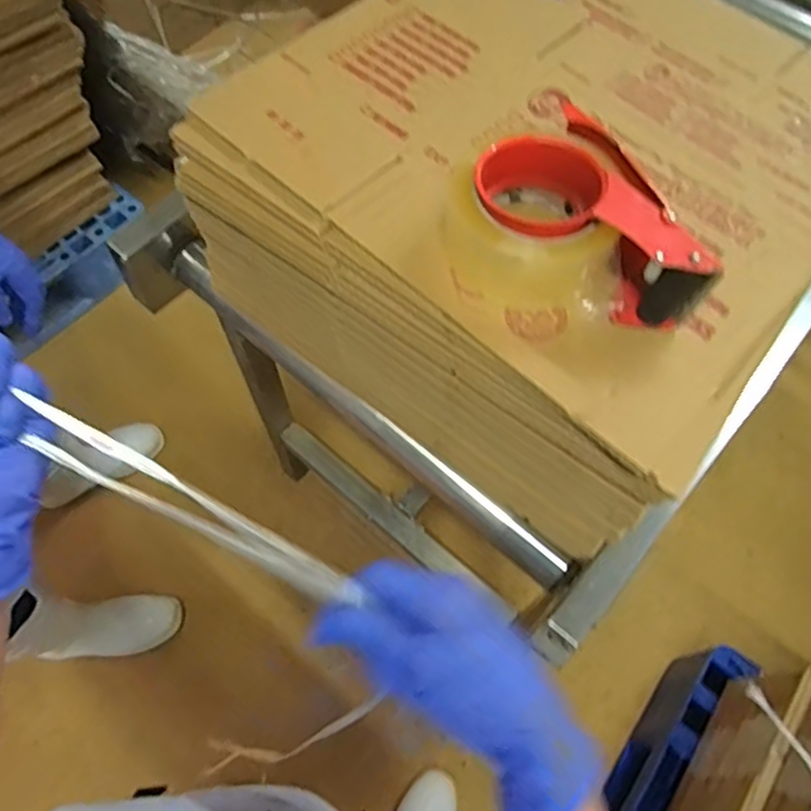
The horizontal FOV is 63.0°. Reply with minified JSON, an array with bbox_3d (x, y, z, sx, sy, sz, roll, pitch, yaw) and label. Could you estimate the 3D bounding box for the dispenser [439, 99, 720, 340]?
[{"bbox_3d":[0.094,-0.106,0.412,0.116,0.064,0.151,-22,65,-14],"label":"dispenser"}]

